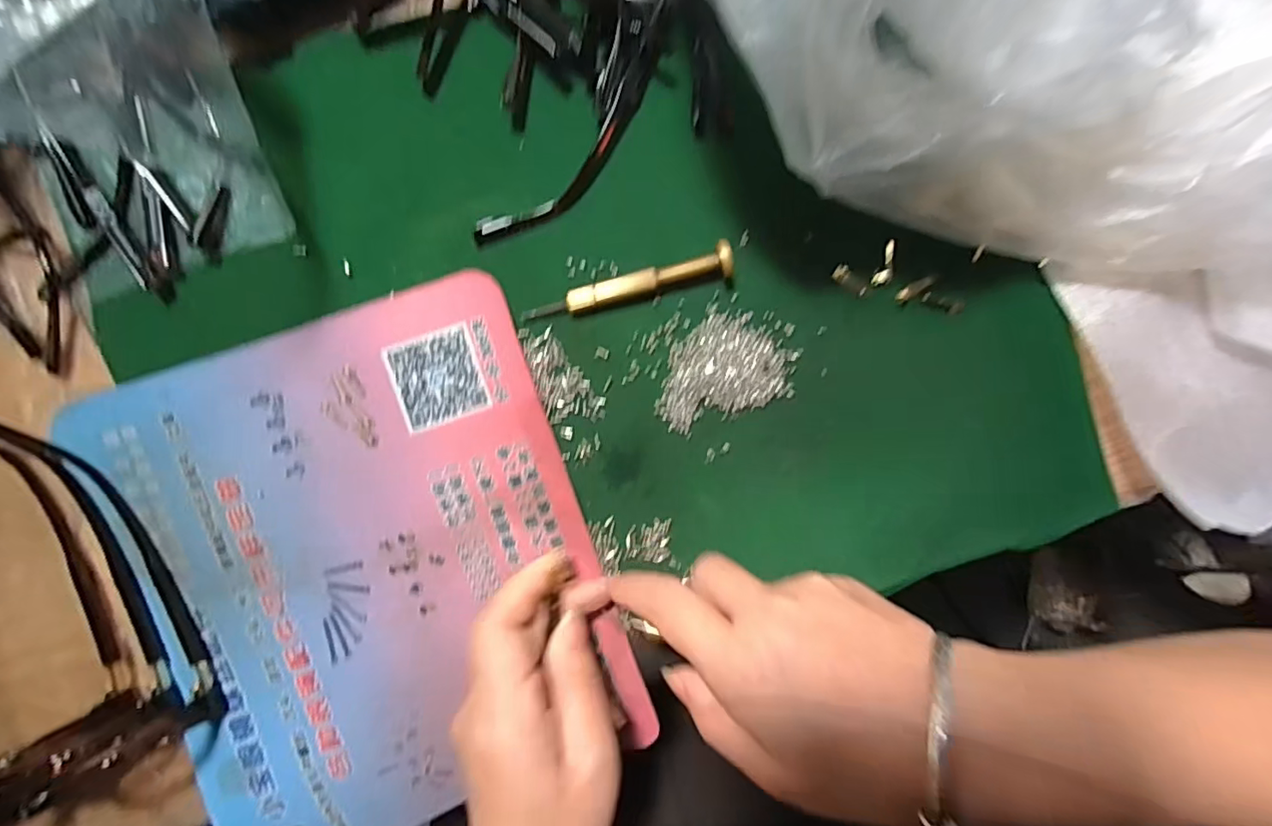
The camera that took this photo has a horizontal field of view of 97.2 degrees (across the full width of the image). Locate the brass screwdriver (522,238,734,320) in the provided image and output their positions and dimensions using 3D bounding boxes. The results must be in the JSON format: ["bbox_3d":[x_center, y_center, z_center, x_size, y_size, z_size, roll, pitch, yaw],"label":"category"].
[{"bbox_3d":[-0.003,-0.056,0.247,0.093,0.014,0.013,-15,94,-4],"label":"brass screwdriver"}]

